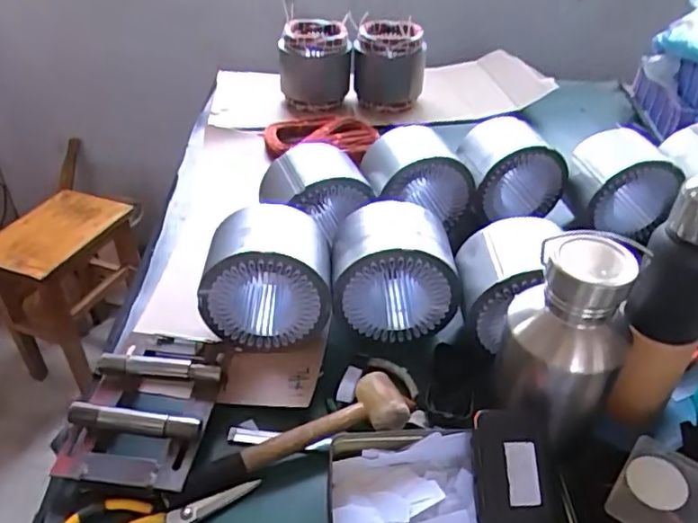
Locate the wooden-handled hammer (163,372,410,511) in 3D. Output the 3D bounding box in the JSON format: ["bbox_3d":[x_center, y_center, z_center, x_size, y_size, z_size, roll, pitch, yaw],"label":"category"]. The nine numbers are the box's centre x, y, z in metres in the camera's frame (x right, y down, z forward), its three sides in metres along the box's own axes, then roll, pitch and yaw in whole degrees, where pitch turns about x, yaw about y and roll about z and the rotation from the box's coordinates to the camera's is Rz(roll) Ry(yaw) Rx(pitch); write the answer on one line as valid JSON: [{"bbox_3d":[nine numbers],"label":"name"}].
[{"bbox_3d":[-0.065,0.182,0.626,0.253,0.043,0.067,-12,40,-16],"label":"wooden-handled hammer"}]

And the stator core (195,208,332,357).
[{"bbox_3d":[-0.101,0.020,0.740,0.150,0.145,0.107,-2,39,-4],"label":"stator core"}]

